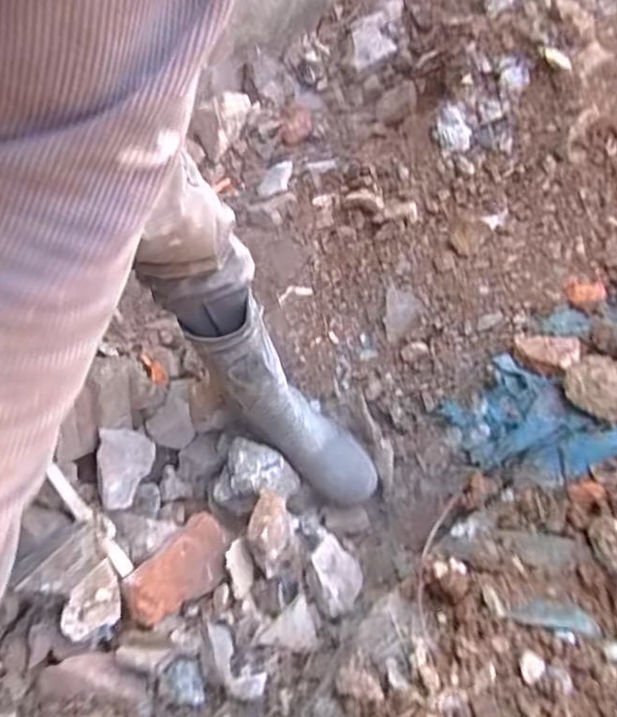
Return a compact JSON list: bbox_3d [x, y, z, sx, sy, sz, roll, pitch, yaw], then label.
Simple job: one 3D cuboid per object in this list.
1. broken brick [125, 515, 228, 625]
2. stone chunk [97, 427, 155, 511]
[{"bbox_3d":[-0.167,0.276,0.807,0.085,0.044,0.151,40,67,20],"label":"broken brick"},{"bbox_3d":[-0.272,0.160,0.924,0.072,0.052,0.123,-7,60,-5],"label":"stone chunk"}]

